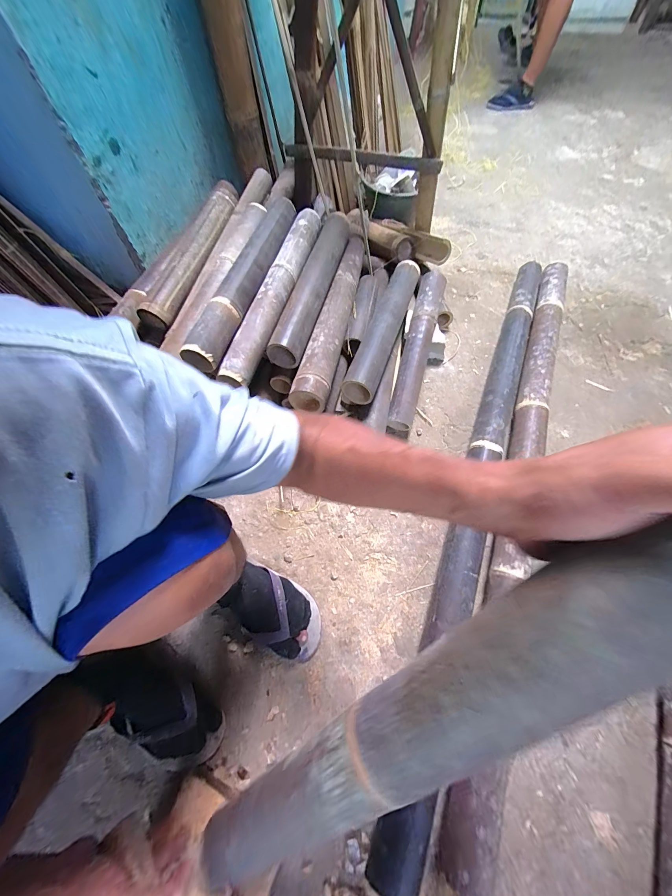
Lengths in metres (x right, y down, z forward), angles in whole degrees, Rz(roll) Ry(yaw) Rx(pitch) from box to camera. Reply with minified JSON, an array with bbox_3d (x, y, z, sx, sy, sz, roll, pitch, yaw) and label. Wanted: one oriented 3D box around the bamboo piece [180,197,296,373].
[{"bbox_3d":[-0.200,-0.401,0.700,0.066,0.070,0.560,13,62,9],"label":"bamboo piece"}]

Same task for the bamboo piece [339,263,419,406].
[{"bbox_3d":[0.128,-0.329,0.800,0.081,0.068,0.508,17,63,11],"label":"bamboo piece"}]

